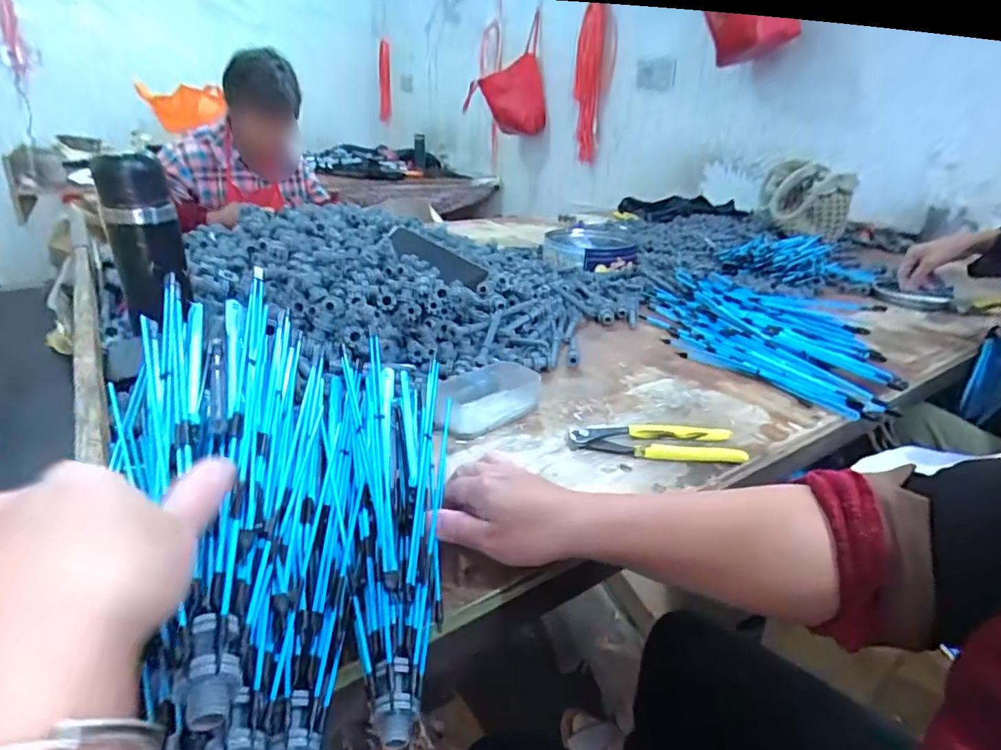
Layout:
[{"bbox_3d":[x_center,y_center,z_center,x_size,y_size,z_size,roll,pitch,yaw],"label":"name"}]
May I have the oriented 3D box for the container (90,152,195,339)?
[{"bbox_3d":[-0.368,-0.139,0.573,0.065,0.162,0.058,-13,30,-29],"label":"container"}]

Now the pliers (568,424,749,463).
[{"bbox_3d":[0.148,0.063,0.530,0.161,0.013,0.047,1,26,-3],"label":"pliers"}]

